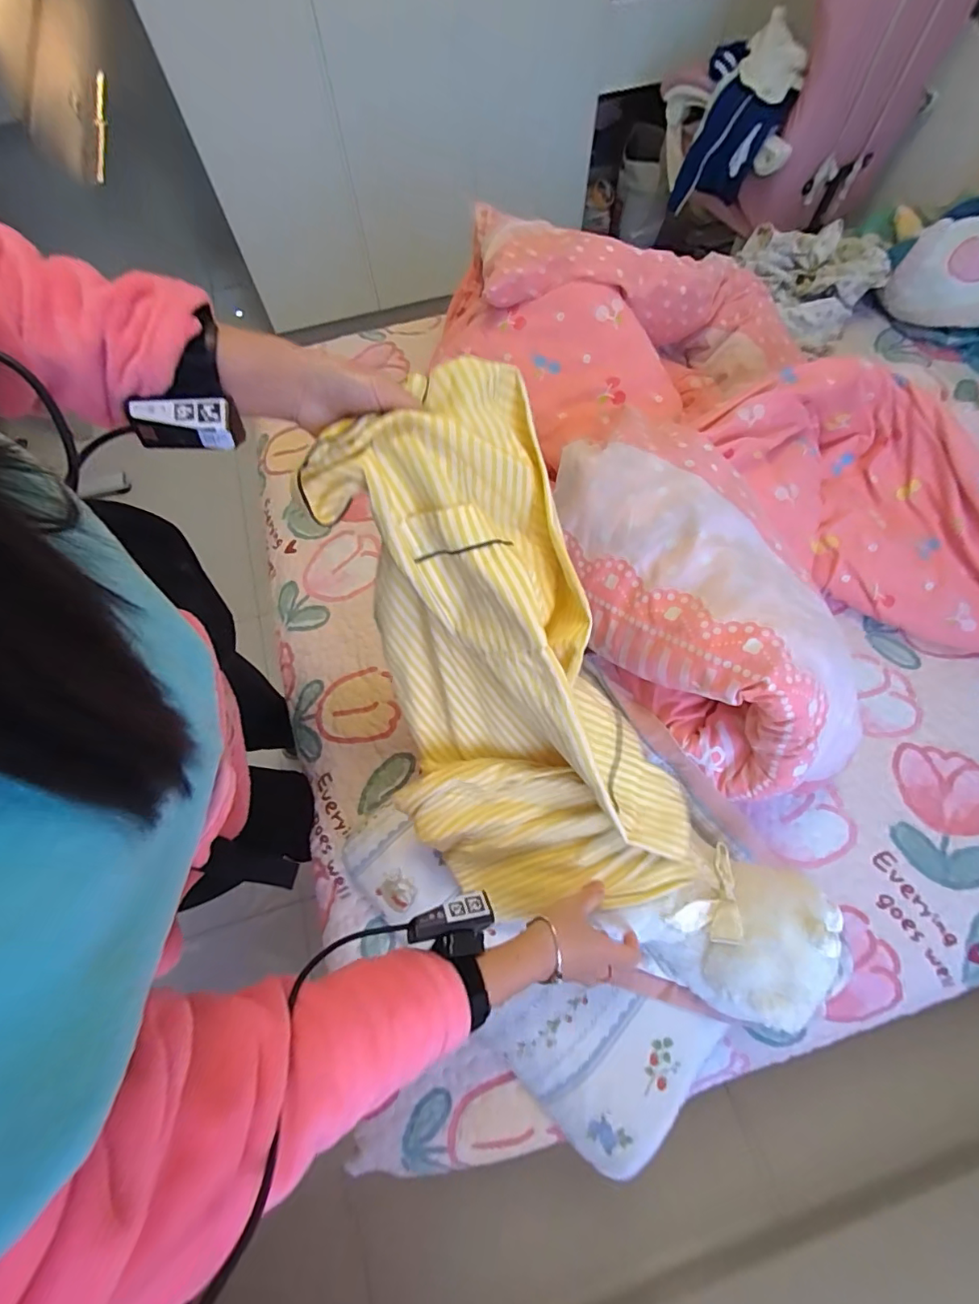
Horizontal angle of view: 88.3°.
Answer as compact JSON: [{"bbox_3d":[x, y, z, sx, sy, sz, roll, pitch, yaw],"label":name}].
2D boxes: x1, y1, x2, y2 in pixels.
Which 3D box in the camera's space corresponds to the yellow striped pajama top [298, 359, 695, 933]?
[{"bbox_3d":[0.013,0.037,0.480,0.237,0.128,0.522,-23,112,-7],"label":"yellow striped pajama top"}]

